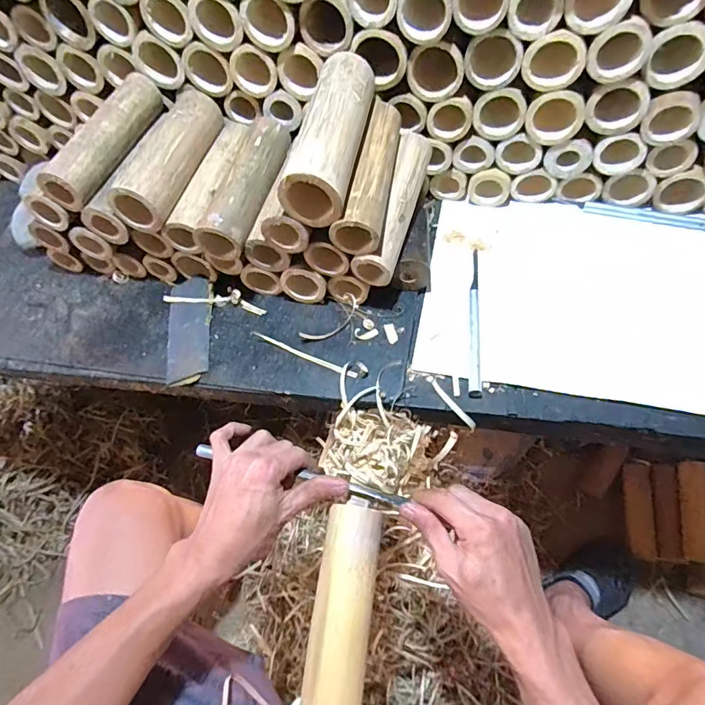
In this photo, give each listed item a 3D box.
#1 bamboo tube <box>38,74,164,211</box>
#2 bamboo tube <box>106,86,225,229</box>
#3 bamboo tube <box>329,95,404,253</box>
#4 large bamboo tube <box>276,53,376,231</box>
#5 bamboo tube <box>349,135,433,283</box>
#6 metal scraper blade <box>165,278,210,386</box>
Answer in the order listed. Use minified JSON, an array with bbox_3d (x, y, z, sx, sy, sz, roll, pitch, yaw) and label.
[{"bbox_3d":[-0.272,-0.242,0.497,0.038,0.042,0.184,17,66,13],"label":"bamboo tube"},{"bbox_3d":[-0.199,-0.224,0.498,0.053,0.057,0.183,16,65,12],"label":"bamboo tube"},{"bbox_3d":[0.025,-0.185,0.462,0.042,0.041,0.179,13,65,11],"label":"bamboo tube"},{"bbox_3d":[-0.019,-0.213,0.434,0.052,0.053,0.180,8,64,8],"label":"large bamboo tube"},{"bbox_3d":[0.050,-0.161,0.490,0.041,0.044,0.183,16,65,12],"label":"bamboo tube"},{"bbox_3d":[-0.189,-0.030,0.520,0.050,0.005,0.136,-14,59,0],"label":"metal scraper blade"}]

